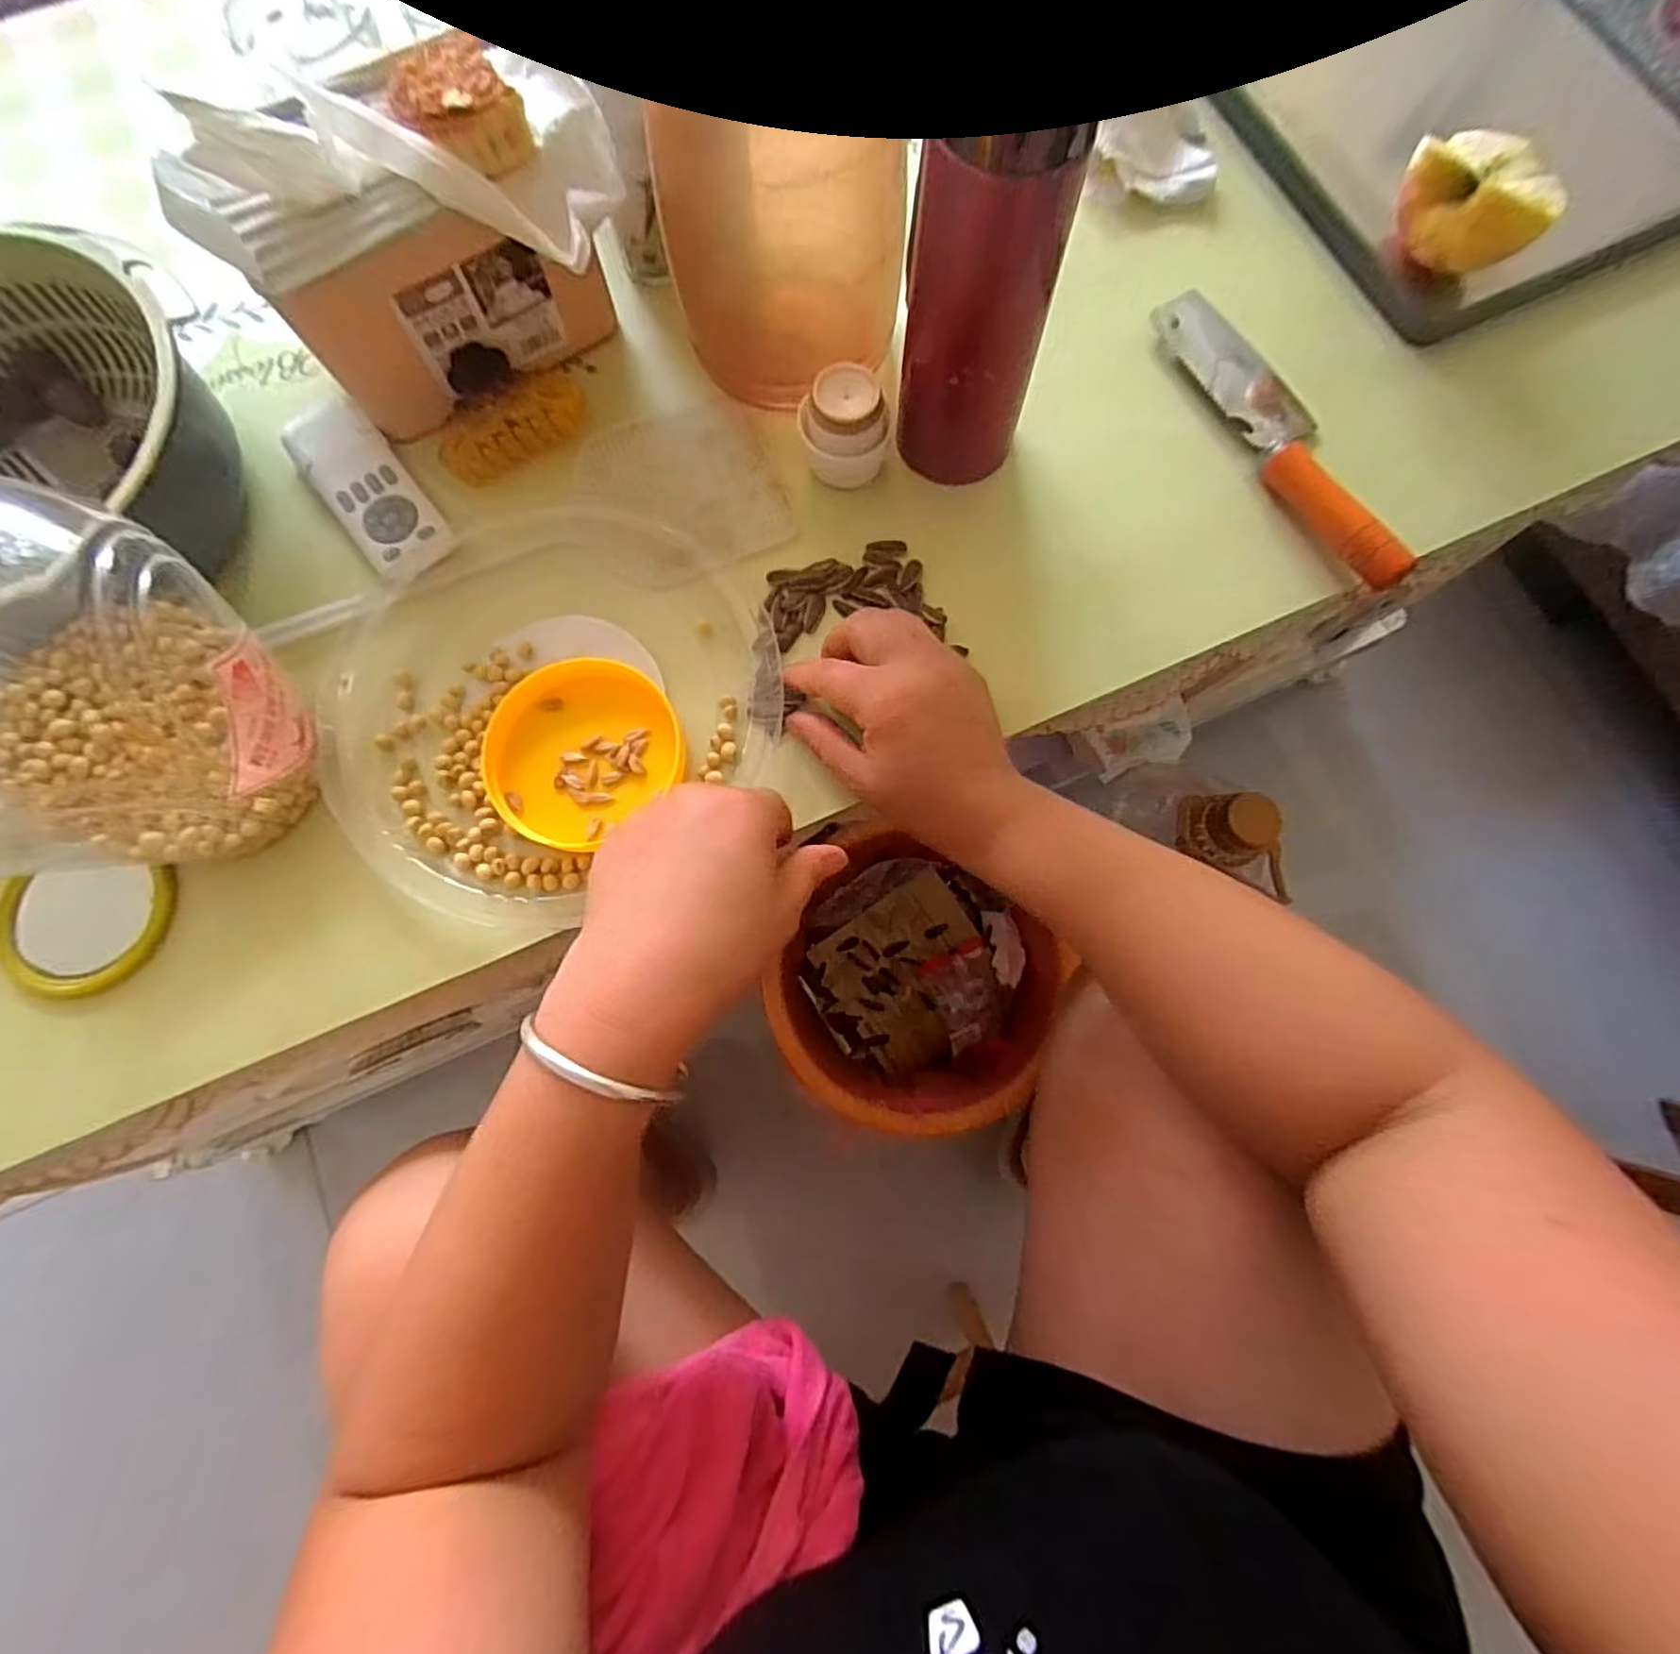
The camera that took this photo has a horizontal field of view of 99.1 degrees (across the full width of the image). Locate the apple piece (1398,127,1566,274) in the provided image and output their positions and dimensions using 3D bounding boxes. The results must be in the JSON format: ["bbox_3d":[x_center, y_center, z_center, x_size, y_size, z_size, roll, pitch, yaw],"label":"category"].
[{"bbox_3d":[0.363,-0.360,0.414,0.077,0.050,0.080,30,80,7],"label":"apple piece"}]

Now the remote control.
[{"bbox_3d":[-0.273,-0.197,0.415,0.048,0.012,0.135,-40,80,-7],"label":"remote control"}]

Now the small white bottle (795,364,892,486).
[{"bbox_3d":[0.003,-0.221,0.402,0.049,0.050,0.043,-11,77,-2],"label":"small white bottle"}]

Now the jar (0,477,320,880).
[{"bbox_3d":[-0.325,-0.048,0.301,0.134,0.167,0.136,0,78,1],"label":"jar"}]

